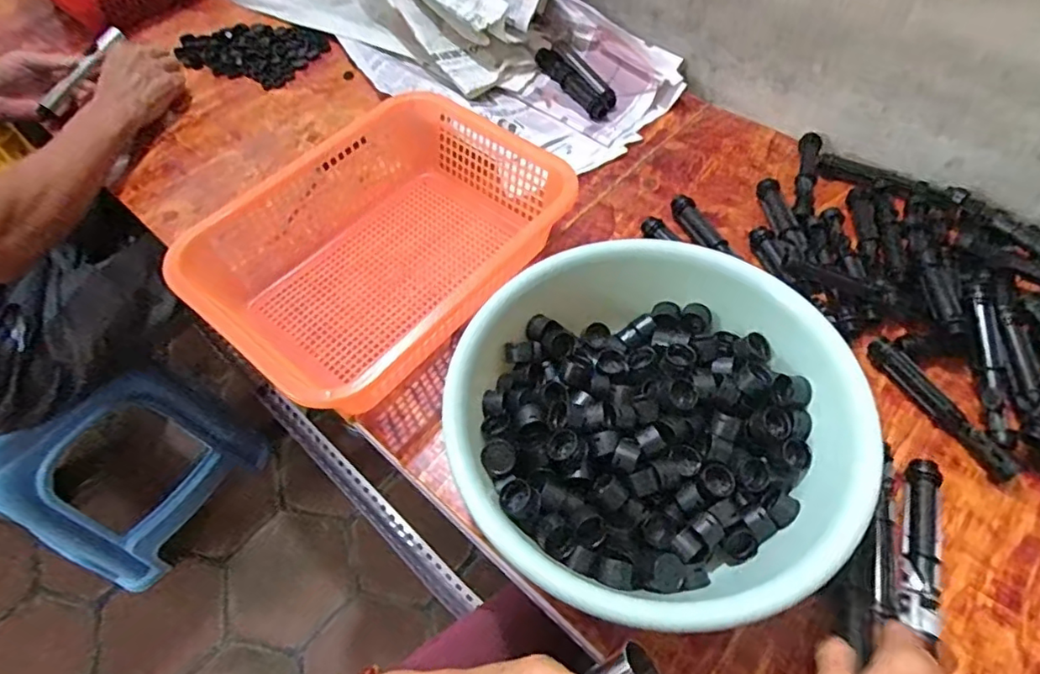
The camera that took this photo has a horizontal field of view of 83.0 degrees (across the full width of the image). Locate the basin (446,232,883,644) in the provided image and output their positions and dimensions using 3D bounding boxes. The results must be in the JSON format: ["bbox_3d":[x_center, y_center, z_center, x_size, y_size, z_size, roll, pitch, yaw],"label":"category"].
[{"bbox_3d":[0.100,0.060,0.470,0.285,0.097,0.296,-1,57,2],"label":"basin"}]

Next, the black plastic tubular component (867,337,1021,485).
[{"bbox_3d":[0.356,0.058,0.499,0.017,0.021,0.143,-24,59,-13],"label":"black plastic tubular component"}]

